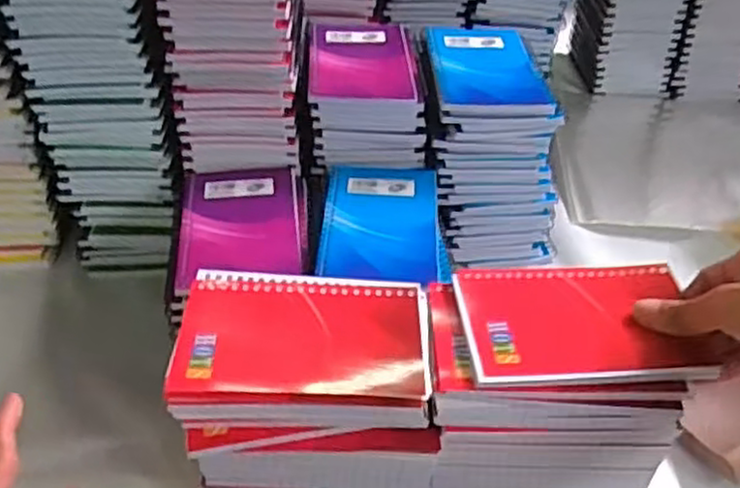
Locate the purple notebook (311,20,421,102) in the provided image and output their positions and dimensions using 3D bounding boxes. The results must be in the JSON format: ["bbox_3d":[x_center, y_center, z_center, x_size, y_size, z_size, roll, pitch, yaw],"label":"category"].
[{"bbox_3d":[-0.006,-0.151,0.595,0.083,0.015,0.116,1,39,-4],"label":"purple notebook"}]

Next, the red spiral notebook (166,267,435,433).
[{"bbox_3d":[-0.036,0.056,0.403,0.132,0.026,0.090,1,43,-1],"label":"red spiral notebook"}]

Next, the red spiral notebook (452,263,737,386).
[{"bbox_3d":[0.120,0.042,0.415,0.134,0.008,0.086,0,40,-5],"label":"red spiral notebook"}]

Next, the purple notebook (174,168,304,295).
[{"bbox_3d":[-0.090,-0.013,0.510,0.081,0.013,0.127,-2,40,-8],"label":"purple notebook"}]

